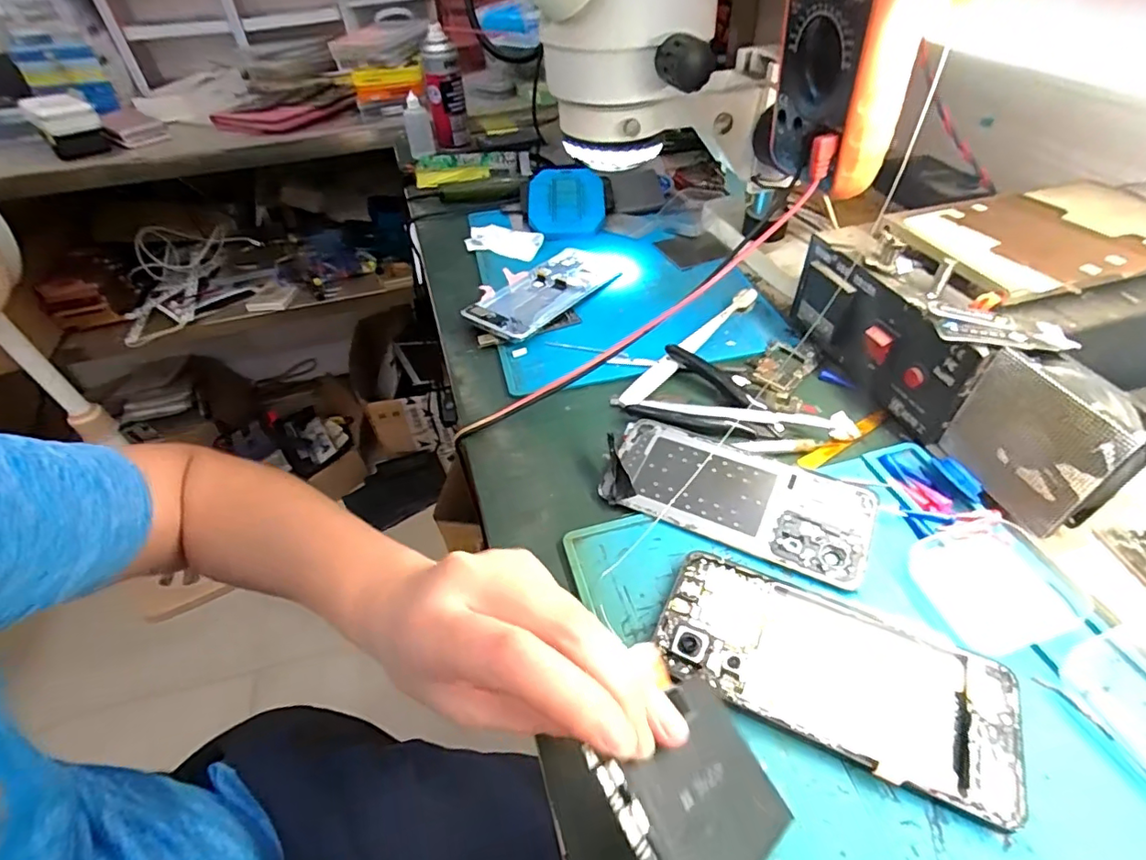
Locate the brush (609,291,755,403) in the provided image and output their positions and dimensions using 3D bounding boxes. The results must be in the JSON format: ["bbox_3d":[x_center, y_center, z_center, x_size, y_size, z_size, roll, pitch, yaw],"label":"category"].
[{"bbox_3d":[0.100,-0.073,0.463,0.021,0.013,0.187,32,55,32],"label":"brush"}]

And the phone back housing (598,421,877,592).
[{"bbox_3d":[0.098,0.041,0.345,0.161,0.008,0.070,18,49,22],"label":"phone back housing"}]

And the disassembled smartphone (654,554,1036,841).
[{"bbox_3d":[0.122,0.115,0.267,0.157,0.008,0.075,16,48,20],"label":"disassembled smartphone"}]

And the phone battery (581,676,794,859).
[{"bbox_3d":[0.048,0.136,0.210,0.082,0.006,0.061,3,46,-49],"label":"phone battery"}]

